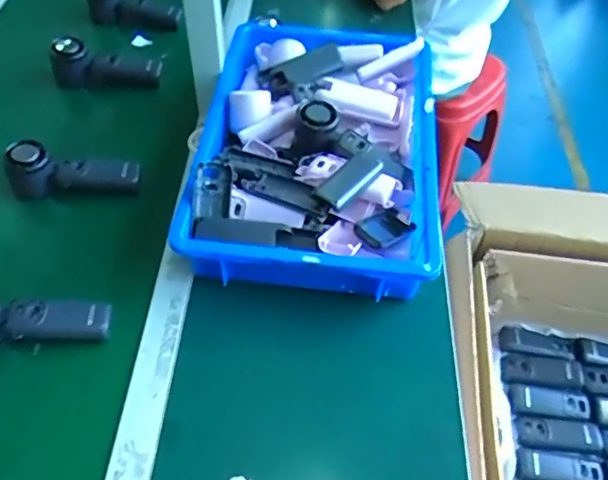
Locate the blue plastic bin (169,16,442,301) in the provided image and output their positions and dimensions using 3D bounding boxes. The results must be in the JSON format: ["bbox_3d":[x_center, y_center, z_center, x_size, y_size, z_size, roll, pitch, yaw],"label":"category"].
[{"bbox_3d":[0.019,-0.120,0.778,0.294,0.101,0.430,6,51,2],"label":"blue plastic bin"}]

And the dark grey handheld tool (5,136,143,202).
[{"bbox_3d":[-0.295,-0.083,0.762,0.156,0.086,0.043,3,51,0],"label":"dark grey handheld tool"}]

